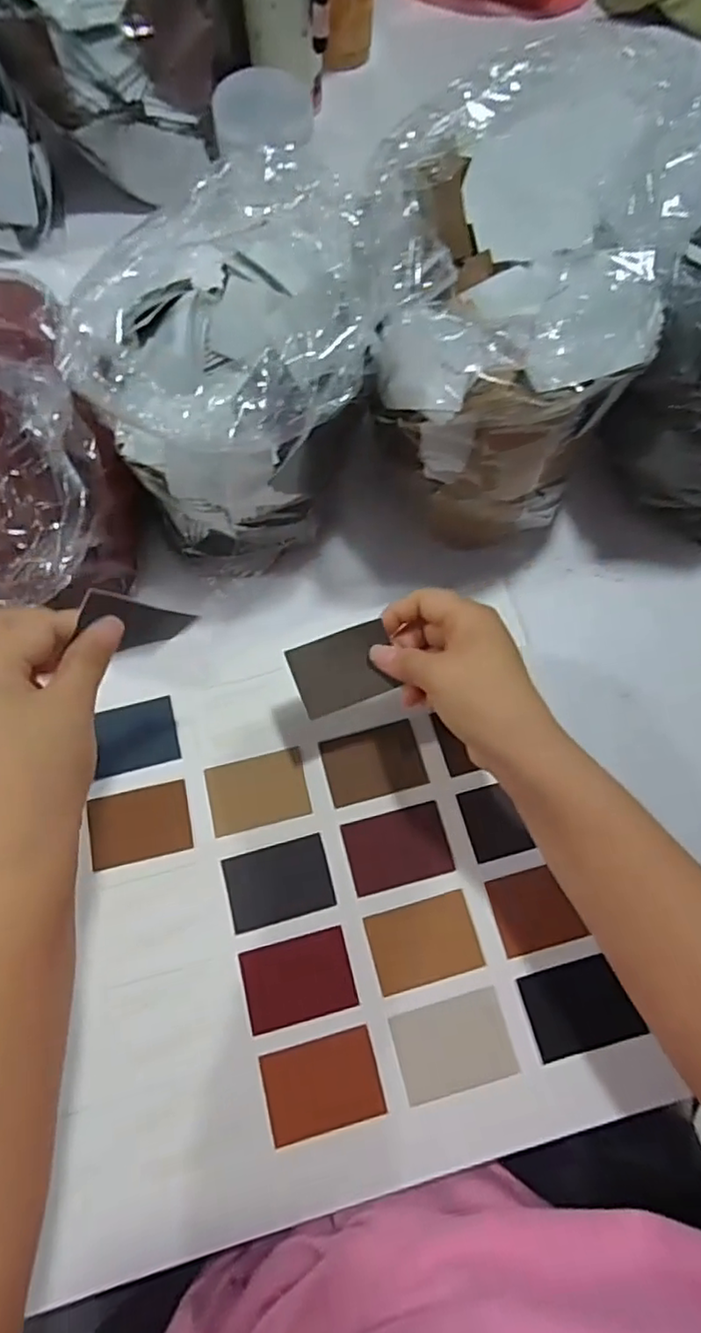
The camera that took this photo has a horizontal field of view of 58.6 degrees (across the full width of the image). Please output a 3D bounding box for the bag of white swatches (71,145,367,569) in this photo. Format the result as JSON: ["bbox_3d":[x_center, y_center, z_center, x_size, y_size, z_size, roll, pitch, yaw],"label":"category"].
[{"bbox_3d":[-0.073,-0.191,0.440,0.171,0.153,0.196,4,72,1],"label":"bag of white swatches"}]

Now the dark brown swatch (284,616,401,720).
[{"bbox_3d":[-0.004,0.001,0.397,0.062,0.005,0.046,-21,88,-3],"label":"dark brown swatch"}]

